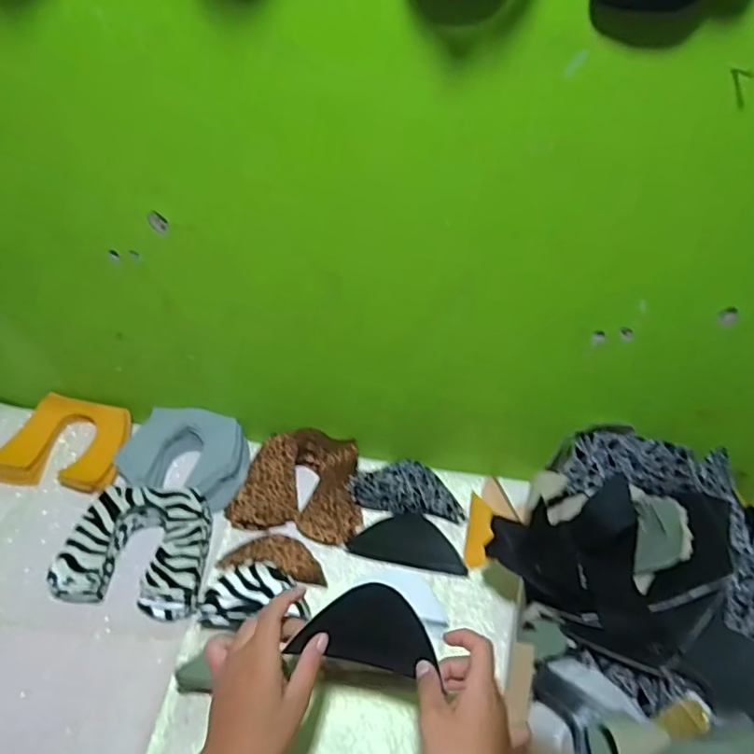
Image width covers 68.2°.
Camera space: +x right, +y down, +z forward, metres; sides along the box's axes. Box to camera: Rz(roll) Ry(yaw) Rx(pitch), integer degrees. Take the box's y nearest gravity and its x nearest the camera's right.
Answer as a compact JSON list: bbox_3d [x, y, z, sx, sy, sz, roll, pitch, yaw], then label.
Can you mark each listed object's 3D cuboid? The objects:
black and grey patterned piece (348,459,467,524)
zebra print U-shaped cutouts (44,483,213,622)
[{"bbox_3d":[0.041,0.141,0.731,0.146,0.023,0.073,8,45,3],"label":"black and grey patterned piece"},{"bbox_3d":[-0.274,0.195,0.649,0.154,0.035,0.142,6,45,2],"label":"zebra print U-shaped cutouts"}]

